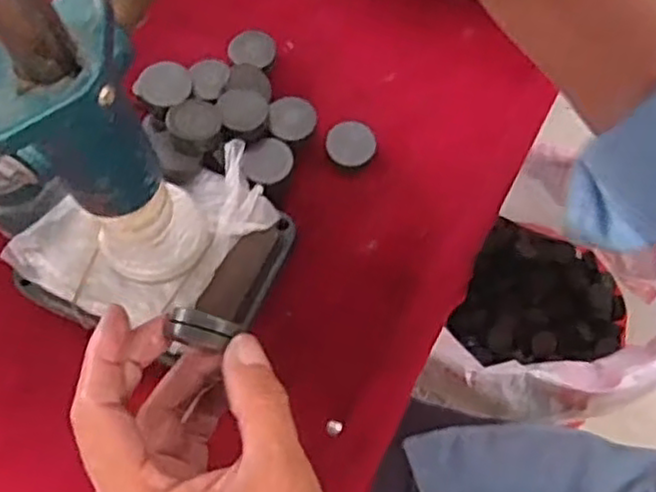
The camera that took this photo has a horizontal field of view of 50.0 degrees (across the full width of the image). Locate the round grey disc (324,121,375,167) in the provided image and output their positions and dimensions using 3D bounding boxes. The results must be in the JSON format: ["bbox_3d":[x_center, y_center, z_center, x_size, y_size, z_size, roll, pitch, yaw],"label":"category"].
[{"bbox_3d":[0.015,-0.068,0.461,0.031,0.004,0.030,1,82,-4],"label":"round grey disc"}]

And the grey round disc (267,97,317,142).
[{"bbox_3d":[-0.024,-0.083,0.457,0.031,0.005,0.030,1,67,-1],"label":"grey round disc"}]

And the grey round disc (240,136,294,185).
[{"bbox_3d":[-0.039,-0.054,0.442,0.032,0.004,0.032,1,69,-2],"label":"grey round disc"}]

